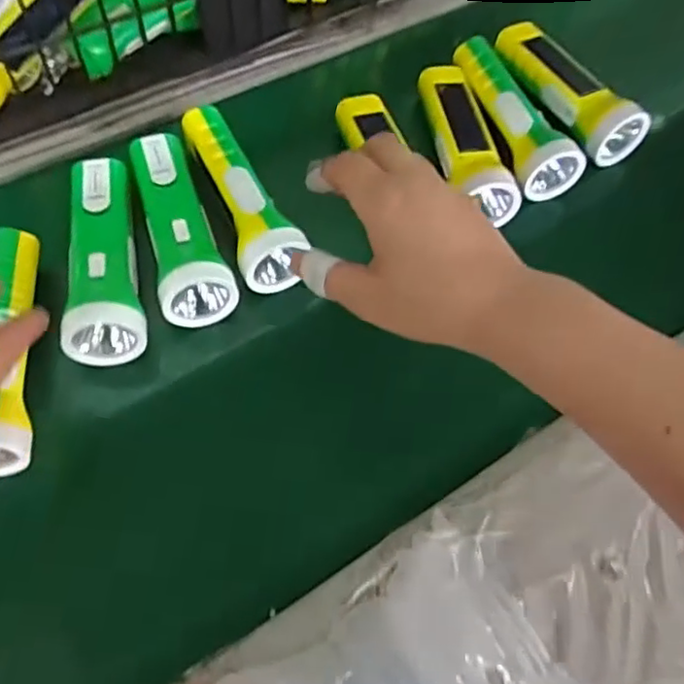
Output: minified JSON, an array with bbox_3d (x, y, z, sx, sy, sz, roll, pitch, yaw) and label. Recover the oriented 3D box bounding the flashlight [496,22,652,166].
[{"bbox_3d":[0.206,-0.229,0.567,0.055,0.045,0.154,-23,65,-16],"label":"flashlight"}]

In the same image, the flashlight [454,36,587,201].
[{"bbox_3d":[0.149,-0.195,0.544,0.058,0.043,0.150,-15,63,-12],"label":"flashlight"}]

